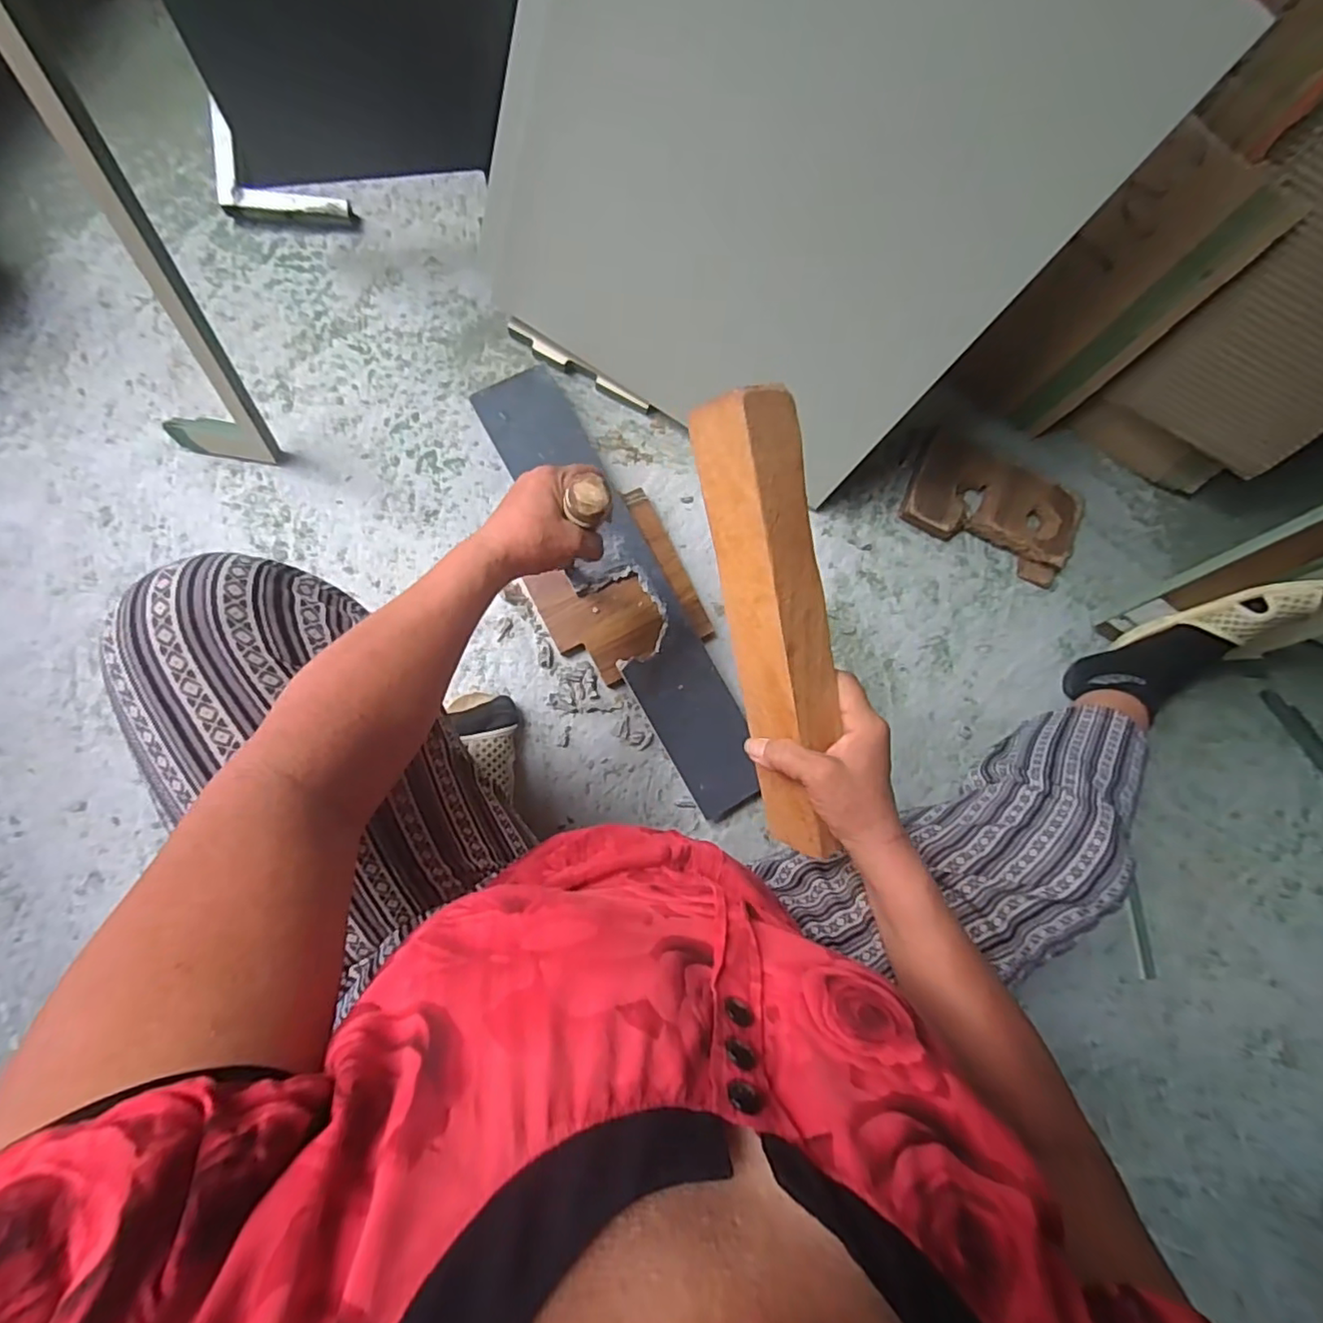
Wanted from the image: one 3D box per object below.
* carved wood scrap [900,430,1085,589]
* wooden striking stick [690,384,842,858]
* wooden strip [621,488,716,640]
[{"bbox_3d":[0.420,-0.192,0.768,0.228,0.026,0.128,21,83,-6],"label":"carved wood scrap"},{"bbox_3d":[0.080,-0.014,0.407,0.057,0.044,0.308,-14,108,-9],"label":"wooden striking stick"},{"bbox_3d":[0.011,-0.113,0.700,0.031,0.019,0.189,-28,90,-9],"label":"wooden strip"}]

